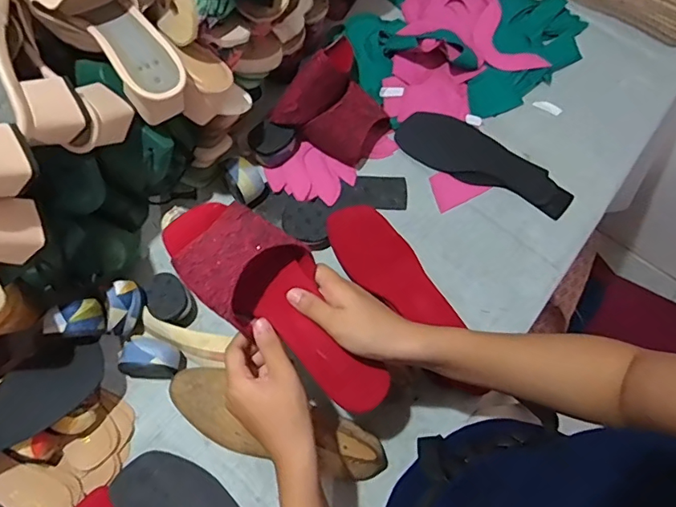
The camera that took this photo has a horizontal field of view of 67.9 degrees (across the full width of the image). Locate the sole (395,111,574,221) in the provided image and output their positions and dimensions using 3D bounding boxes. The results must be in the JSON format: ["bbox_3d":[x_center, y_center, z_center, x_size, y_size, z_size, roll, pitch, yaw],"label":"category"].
[{"bbox_3d":[0.200,-0.128,0.685,0.241,0.008,0.077,26,71,8],"label":"sole"}]

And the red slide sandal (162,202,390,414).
[{"bbox_3d":[-0.048,0.045,0.439,0.233,0.050,0.094,46,75,-5],"label":"red slide sandal"}]

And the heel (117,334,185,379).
[{"bbox_3d":[-0.207,0.119,0.564,0.058,0.047,0.046,16,70,4],"label":"heel"}]

